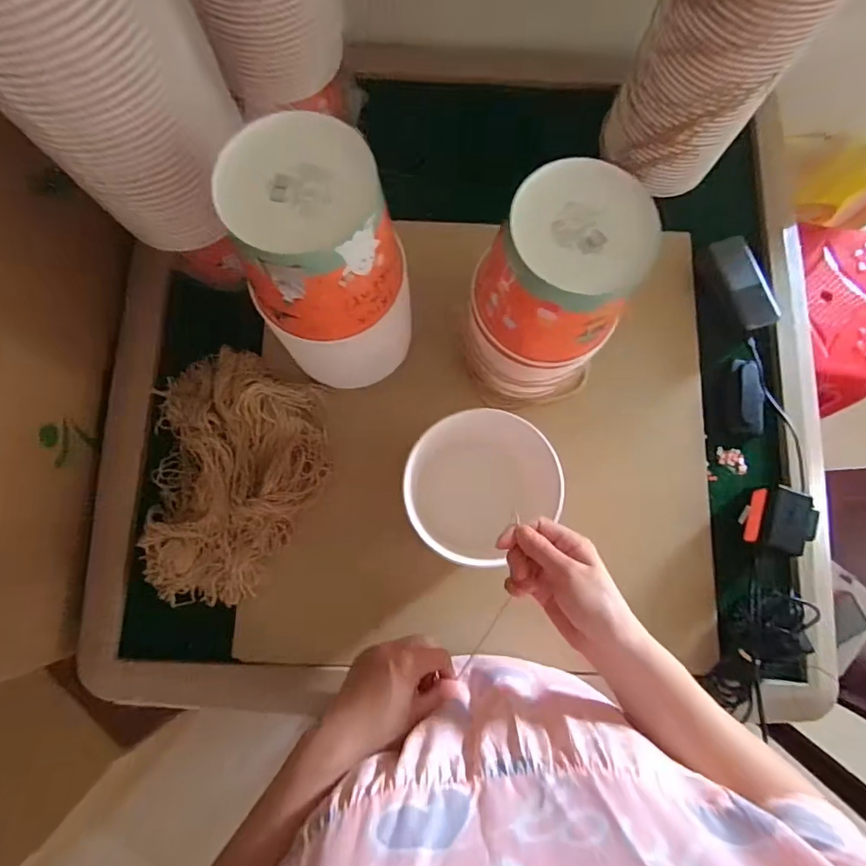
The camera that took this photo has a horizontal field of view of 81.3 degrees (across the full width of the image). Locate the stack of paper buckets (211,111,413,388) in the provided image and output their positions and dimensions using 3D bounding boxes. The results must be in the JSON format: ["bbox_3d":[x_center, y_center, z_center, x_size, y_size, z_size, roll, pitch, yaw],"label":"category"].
[{"bbox_3d":[-0.098,-0.158,0.519,0.148,0.271,0.135,-9,79,-3],"label":"stack of paper buckets"}]

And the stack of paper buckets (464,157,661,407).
[{"bbox_3d":[0.126,-0.137,0.552,0.164,0.257,0.144,31,80,5],"label":"stack of paper buckets"}]

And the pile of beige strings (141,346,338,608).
[{"bbox_3d":[-0.239,0.050,0.618,0.215,0.052,0.309,1,79,-1],"label":"pile of beige strings"}]

